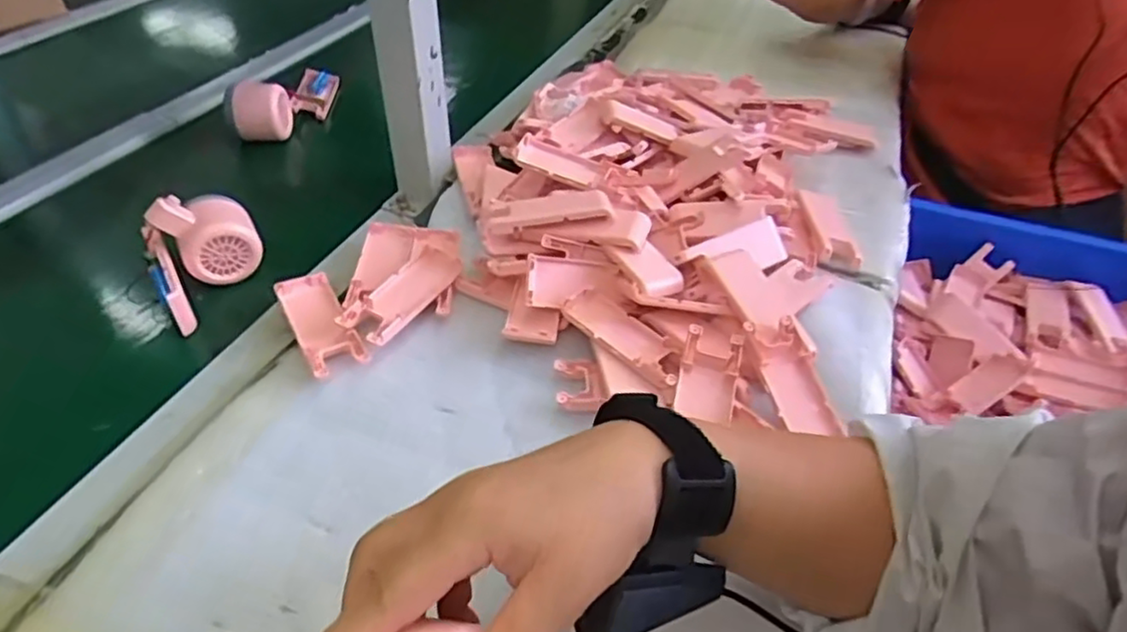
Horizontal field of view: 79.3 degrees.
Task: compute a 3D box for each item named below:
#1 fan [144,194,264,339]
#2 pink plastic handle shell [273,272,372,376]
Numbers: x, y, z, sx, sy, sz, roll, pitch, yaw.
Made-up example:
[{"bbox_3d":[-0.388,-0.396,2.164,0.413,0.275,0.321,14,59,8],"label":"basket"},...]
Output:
[{"bbox_3d":[-0.282,-0.051,0.533,0.080,0.063,0.088,-21,47,-23],"label":"fan"},{"bbox_3d":[-0.179,0.005,0.503,0.041,0.019,0.108,-21,47,-23],"label":"pink plastic handle shell"}]

